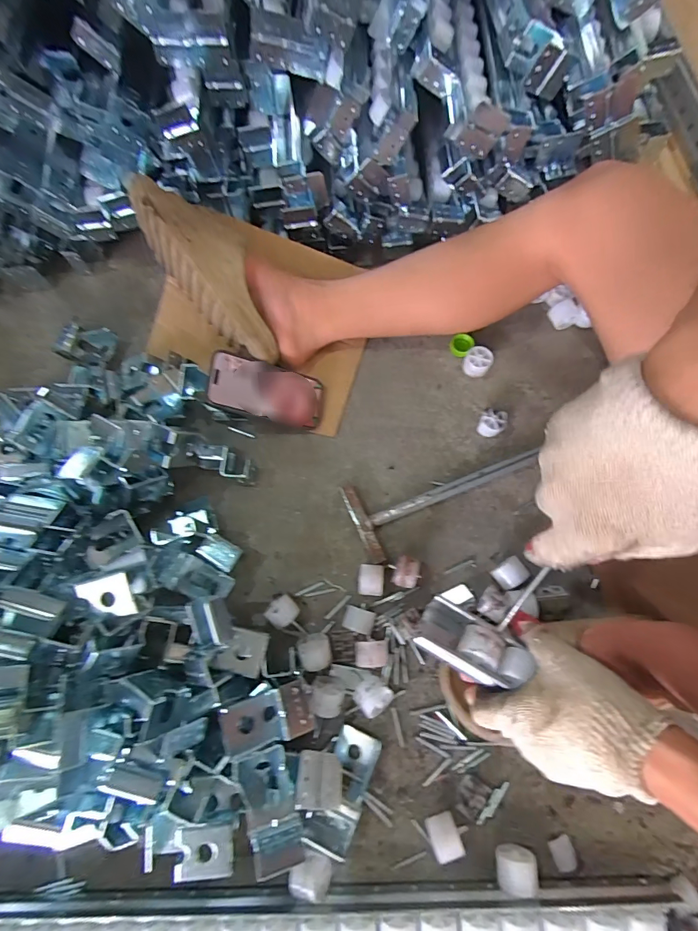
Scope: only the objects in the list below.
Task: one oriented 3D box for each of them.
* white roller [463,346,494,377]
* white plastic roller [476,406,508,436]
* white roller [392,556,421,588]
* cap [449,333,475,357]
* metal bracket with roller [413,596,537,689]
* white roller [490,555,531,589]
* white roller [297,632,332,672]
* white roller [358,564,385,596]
[{"bbox_3d":[0.176,-0.141,0.570,0.035,0.028,0.035,-1,71,3],"label":"white roller"},{"bbox_3d":[0.186,-0.055,0.541,0.031,0.025,0.032,-1,71,3],"label":"white plastic roller"},{"bbox_3d":[0.067,0.125,0.485,0.027,0.028,0.033,17,73,9],"label":"white roller"},{"bbox_3d":[0.158,-0.170,0.587,0.030,0.016,0.033,-1,71,3],"label":"cap"},{"bbox_3d":[0.107,0.160,0.375,0.082,0.060,0.051,30,75,10],"label":"metal bracket with roller"},{"bbox_3d":[0.184,0.123,0.477,0.034,0.033,0.029,-31,72,-7],"label":"white roller"},{"bbox_3d":[-0.037,0.208,0.466,0.035,0.027,0.036,-12,71,-1],"label":"white roller"},{"bbox_3d":[0.026,0.135,0.488,0.029,0.027,0.035,4,71,4],"label":"white roller"}]

